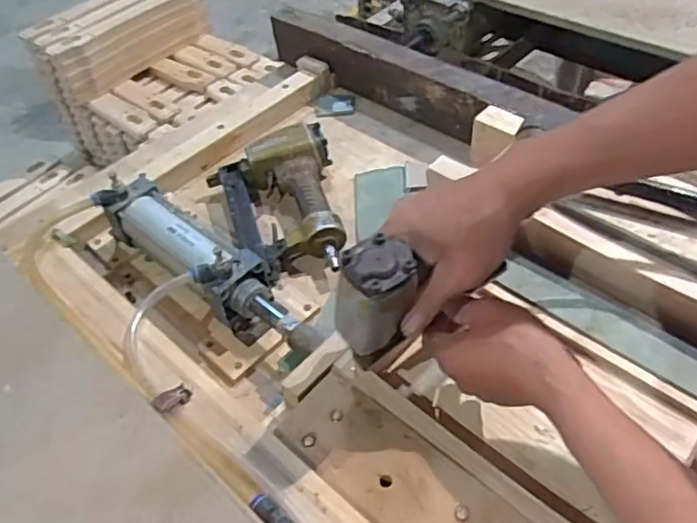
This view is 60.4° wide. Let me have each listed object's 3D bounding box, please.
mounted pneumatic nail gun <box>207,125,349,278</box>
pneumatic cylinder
[{"bbox_3d":[-0.091,-0.071,0.737,0.156,0.075,0.218,-8,48,-2],"label":"mounted pneumatic nail gun"},{"bbox_3d":[-0.150,0.007,0.645,0.315,0.081,0.072,31,58,28],"label":"pneumatic cylinder"}]

